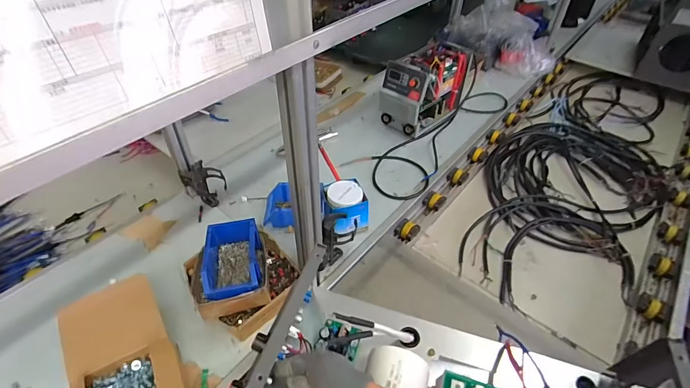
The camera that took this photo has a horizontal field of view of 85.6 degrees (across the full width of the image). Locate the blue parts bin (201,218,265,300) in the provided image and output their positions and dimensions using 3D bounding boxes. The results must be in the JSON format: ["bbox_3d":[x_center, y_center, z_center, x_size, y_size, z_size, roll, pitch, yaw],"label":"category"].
[{"bbox_3d":[-0.225,0.133,0.759,0.108,0.065,0.164,-8,45,-9],"label":"blue parts bin"}]

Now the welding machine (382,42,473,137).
[{"bbox_3d":[0.273,-0.365,1.276,0.153,0.210,0.306,34,53,29],"label":"welding machine"}]

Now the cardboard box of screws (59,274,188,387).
[{"bbox_3d":[-0.399,0.297,0.671,0.171,0.087,0.264,-22,49,-22],"label":"cardboard box of screws"}]

